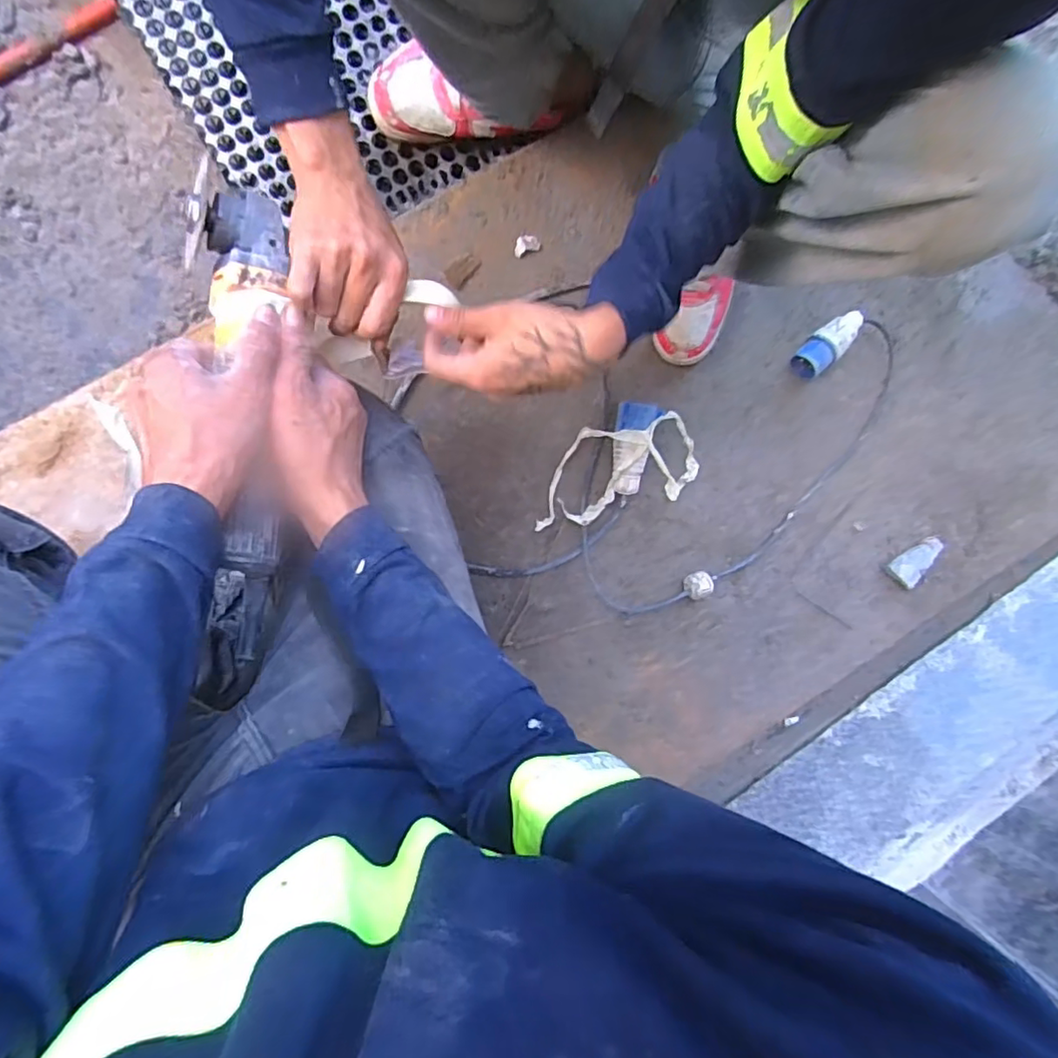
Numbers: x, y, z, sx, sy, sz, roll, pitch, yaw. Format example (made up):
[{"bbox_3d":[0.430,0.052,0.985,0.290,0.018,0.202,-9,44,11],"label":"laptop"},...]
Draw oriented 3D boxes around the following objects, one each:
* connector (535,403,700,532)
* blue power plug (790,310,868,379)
[{"bbox_3d":[0.125,-0.091,0.785,0.234,0.066,0.138,-14,92,-9],"label":"connector"},{"bbox_3d":[0.426,-0.263,0.827,0.136,0.048,0.050,-43,96,-7],"label":"blue power plug"}]

